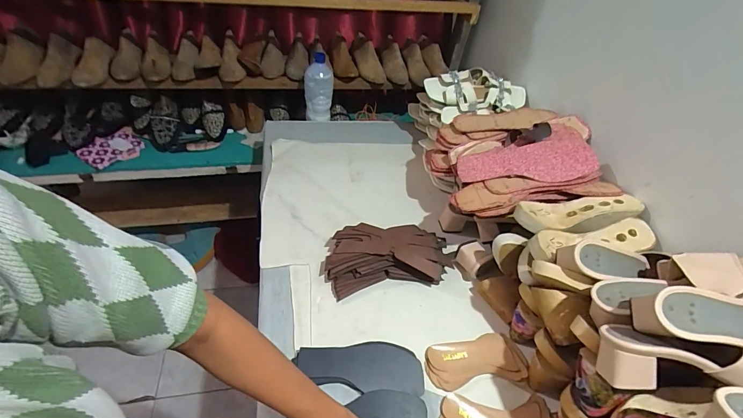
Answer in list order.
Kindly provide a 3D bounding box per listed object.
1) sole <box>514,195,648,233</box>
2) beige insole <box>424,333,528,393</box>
[{"bbox_3d":[0.370,0.005,0.663,0.221,0.054,0.085,2,46,-7],"label":"sole"},{"bbox_3d":[0.189,0.271,0.650,0.180,0.012,0.082,-2,48,-9],"label":"beige insole"}]

